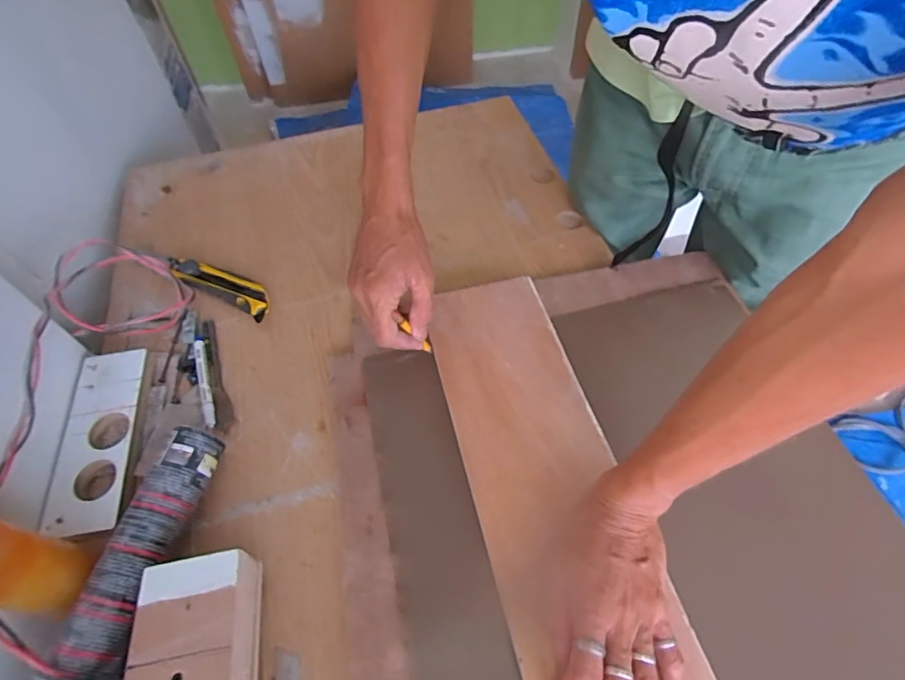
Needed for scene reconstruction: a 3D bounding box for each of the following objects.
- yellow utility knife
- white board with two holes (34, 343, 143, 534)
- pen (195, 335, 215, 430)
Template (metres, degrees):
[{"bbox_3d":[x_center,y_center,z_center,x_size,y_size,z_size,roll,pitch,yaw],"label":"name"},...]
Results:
[{"bbox_3d":[-0.276,-0.067,0.578,0.151,0.023,0.037,23,59,18],"label":"yellow utility knife"},{"bbox_3d":[-0.333,0.090,0.465,0.062,0.027,0.174,-9,55,-3],"label":"white board with two holes"},{"bbox_3d":[-0.259,0.037,0.510,0.012,0.014,0.113,-20,56,-11],"label":"pen"}]

